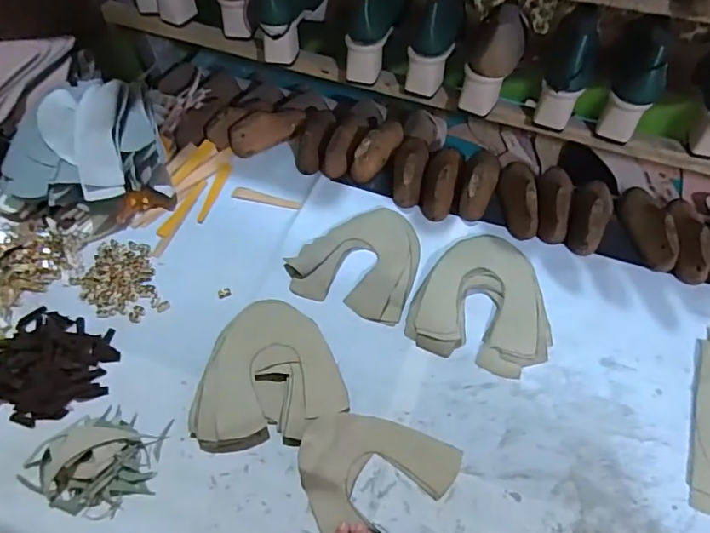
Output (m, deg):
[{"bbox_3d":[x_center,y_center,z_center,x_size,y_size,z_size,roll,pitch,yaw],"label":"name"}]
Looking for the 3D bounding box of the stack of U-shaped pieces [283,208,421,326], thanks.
[{"bbox_3d":[0.008,-0.016,0.723,0.167,0.013,0.171,17,59,14],"label":"stack of U-shaped pieces"}]

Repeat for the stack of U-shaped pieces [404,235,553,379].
[{"bbox_3d":[0.173,0.038,0.678,0.172,0.017,0.187,16,58,13],"label":"stack of U-shaped pieces"}]

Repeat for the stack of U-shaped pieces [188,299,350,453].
[{"bbox_3d":[-0.103,0.119,0.625,0.170,0.032,0.185,-3,56,1],"label":"stack of U-shaped pieces"}]

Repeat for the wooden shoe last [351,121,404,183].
[{"bbox_3d":[0.038,-0.193,0.815,0.039,0.054,0.130,23,60,17],"label":"wooden shoe last"}]

